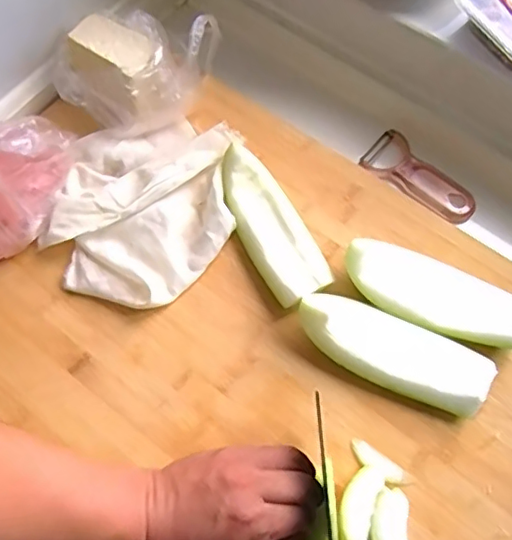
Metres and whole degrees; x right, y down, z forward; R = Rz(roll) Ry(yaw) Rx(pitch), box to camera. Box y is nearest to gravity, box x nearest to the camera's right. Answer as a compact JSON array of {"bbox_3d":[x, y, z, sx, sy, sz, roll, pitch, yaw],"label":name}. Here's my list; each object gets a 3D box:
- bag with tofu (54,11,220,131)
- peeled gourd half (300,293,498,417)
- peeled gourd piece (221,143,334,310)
[{"bbox_3d":[-0.118,-0.202,0.583,0.167,0.067,0.100,-12,67,-5],"label":"bag with tofu"},{"bbox_3d":[0.117,0.069,0.499,0.164,0.043,0.062,23,69,9],"label":"peeled gourd half"},{"bbox_3d":[0.012,-0.042,0.546,0.056,0.037,0.158,-25,69,-11],"label":"peeled gourd piece"}]

